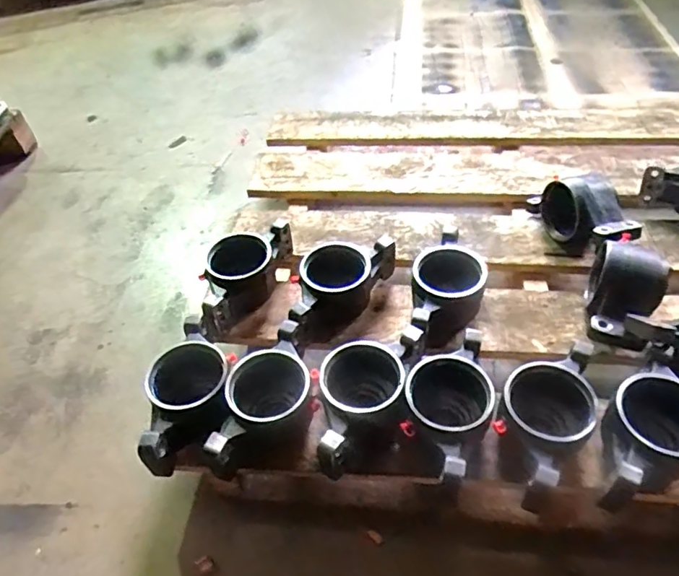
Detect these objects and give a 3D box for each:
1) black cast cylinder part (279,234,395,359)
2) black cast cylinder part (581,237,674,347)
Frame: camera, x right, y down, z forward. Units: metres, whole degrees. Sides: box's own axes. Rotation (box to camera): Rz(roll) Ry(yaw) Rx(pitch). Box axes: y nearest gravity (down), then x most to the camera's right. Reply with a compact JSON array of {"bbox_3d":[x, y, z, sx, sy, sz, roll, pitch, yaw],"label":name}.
[{"bbox_3d":[-0.013,0.017,0.895,0.119,0.109,0.264,20,52,22],"label":"black cast cylinder part"},{"bbox_3d":[0.446,0.020,0.837,0.113,0.129,0.202,13,50,16],"label":"black cast cylinder part"}]

